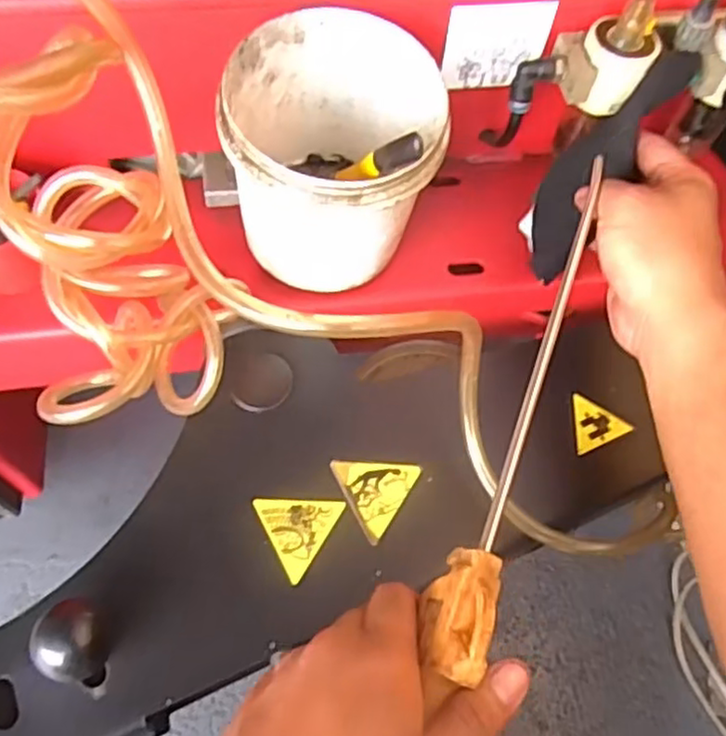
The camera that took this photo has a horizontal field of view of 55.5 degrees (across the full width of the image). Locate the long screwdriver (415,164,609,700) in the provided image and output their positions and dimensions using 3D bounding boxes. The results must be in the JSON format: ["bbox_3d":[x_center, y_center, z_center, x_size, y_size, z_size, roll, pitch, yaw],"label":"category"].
[{"bbox_3d":[0.081,0.004,0.335,0.025,0.028,0.281,20,66,6],"label":"long screwdriver"}]

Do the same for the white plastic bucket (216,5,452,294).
[{"bbox_3d":[-0.019,-0.121,0.419,0.115,0.124,0.122,2,63,-3],"label":"white plastic bucket"}]

